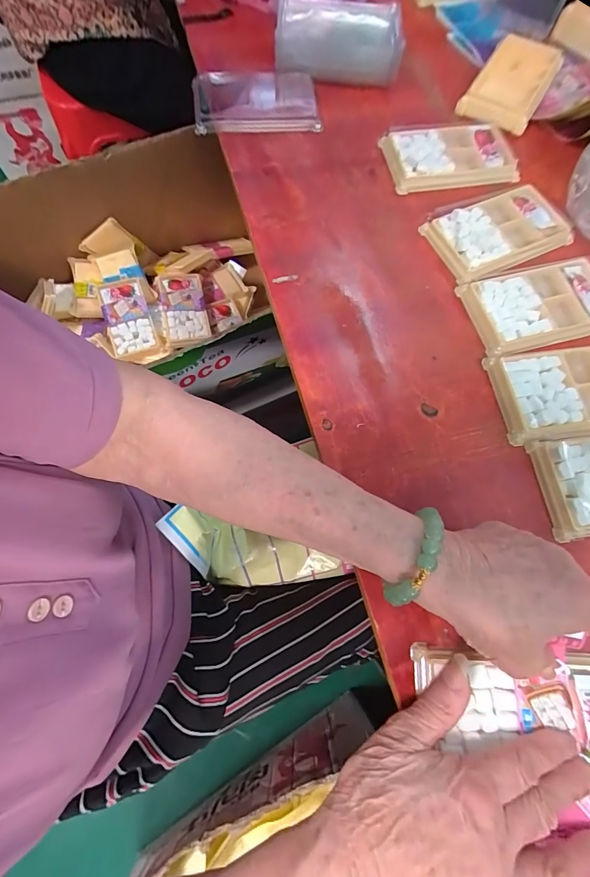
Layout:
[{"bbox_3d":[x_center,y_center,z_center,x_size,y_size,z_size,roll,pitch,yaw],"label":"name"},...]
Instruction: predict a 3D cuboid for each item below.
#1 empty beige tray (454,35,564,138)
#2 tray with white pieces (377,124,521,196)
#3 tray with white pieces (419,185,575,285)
[{"bbox_3d":[0.260,-0.426,0.432,0.079,0.021,0.148,30,72,8],"label":"empty beige tray"},{"bbox_3d":[0.166,-0.310,0.395,0.132,0.017,0.079,-10,73,-6],"label":"tray with white pieces"},{"bbox_3d":[0.204,-0.209,0.363,0.136,0.014,0.079,-26,75,-11],"label":"tray with white pieces"}]

